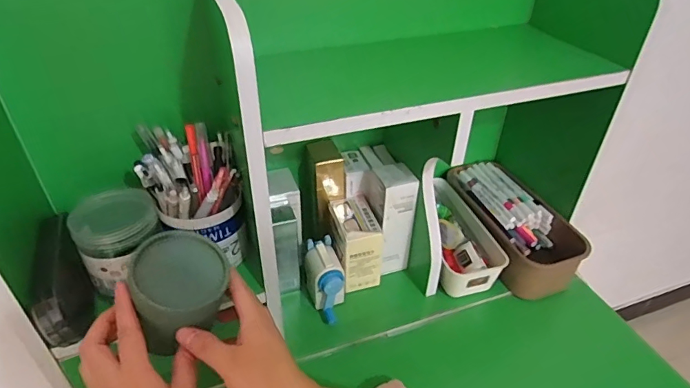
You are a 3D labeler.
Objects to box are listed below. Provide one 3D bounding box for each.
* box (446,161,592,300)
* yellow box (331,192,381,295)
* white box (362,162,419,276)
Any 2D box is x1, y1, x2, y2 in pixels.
[{"bbox_3d":[0.256,0.046,0.713,0.116,0.073,0.241,-9,39,-13],"label":"box"},{"bbox_3d":[0.016,0.068,0.651,0.063,0.103,0.087,-5,38,-9],"label":"yellow box"},{"bbox_3d":[0.060,0.033,0.649,0.049,0.156,0.069,-13,40,-18],"label":"white box"}]

